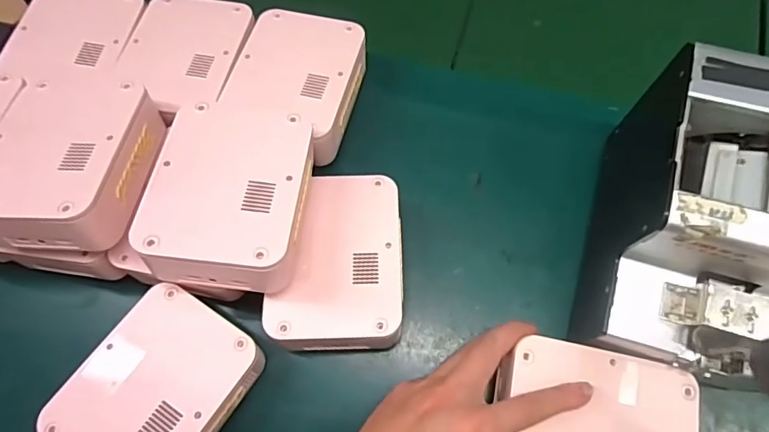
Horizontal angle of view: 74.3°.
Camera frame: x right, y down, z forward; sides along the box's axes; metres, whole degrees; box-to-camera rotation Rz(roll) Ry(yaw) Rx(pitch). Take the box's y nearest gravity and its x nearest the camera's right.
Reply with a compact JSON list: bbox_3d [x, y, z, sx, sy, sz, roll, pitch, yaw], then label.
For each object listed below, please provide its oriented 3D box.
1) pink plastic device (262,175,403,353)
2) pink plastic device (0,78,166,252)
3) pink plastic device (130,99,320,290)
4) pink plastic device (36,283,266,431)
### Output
[{"bbox_3d":[-0.036,0.037,0.395,0.107,0.054,0.134,-1,69,1],"label":"pink plastic device"},{"bbox_3d":[-0.226,-0.046,0.368,0.104,0.053,0.137,4,69,3],"label":"pink plastic device"},{"bbox_3d":[-0.104,-0.018,0.354,0.098,0.054,0.130,4,68,3],"label":"pink plastic device"},{"bbox_3d":[-0.162,0.127,0.365,0.104,0.040,0.131,31,73,13],"label":"pink plastic device"}]

